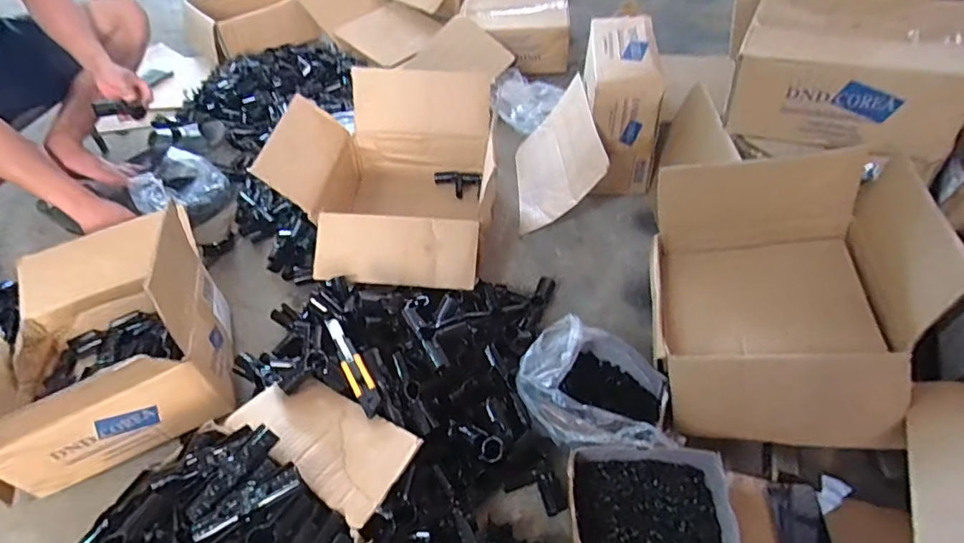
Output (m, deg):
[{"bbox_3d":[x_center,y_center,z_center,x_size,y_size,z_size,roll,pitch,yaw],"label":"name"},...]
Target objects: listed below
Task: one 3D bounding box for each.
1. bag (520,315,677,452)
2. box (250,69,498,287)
[{"bbox_3d":[0.177,0.200,0.829,0.223,0.139,0.192,31,58,26],"label":"bag"},{"bbox_3d":[-0.183,-0.186,1.091,0.414,0.270,0.471,2,50,5],"label":"box"}]

